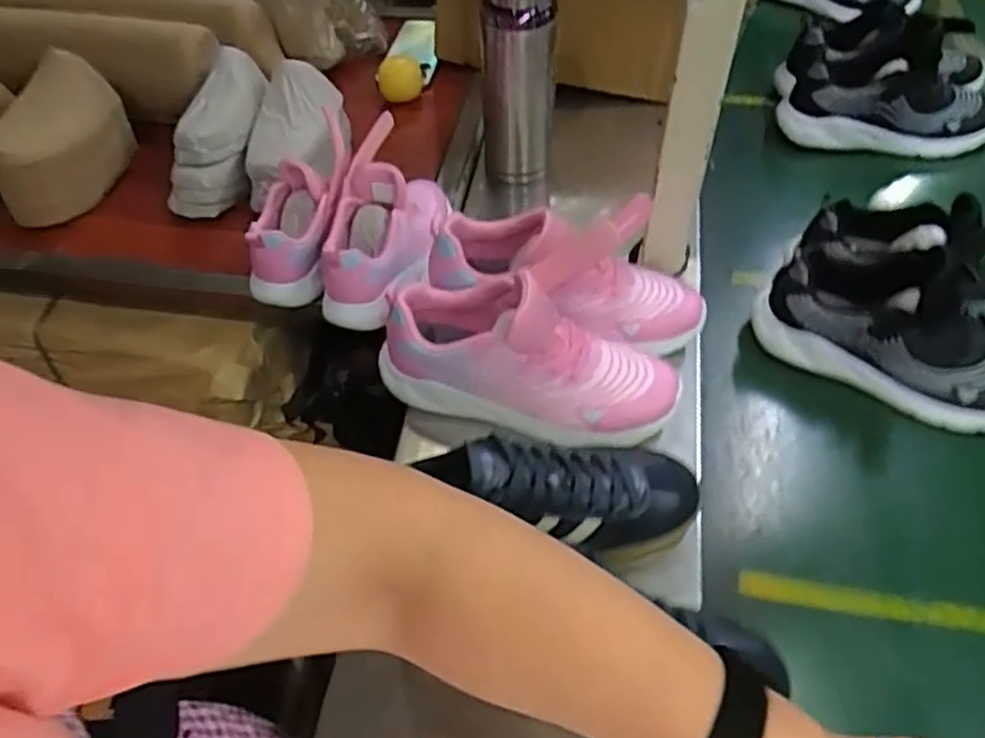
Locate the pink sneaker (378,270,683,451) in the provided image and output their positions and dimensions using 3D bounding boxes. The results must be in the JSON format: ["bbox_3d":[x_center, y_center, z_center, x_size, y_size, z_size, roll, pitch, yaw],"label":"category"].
[{"bbox_3d":[0.027,-0.011,0.616,0.262,0.116,0.086,12,56,13],"label":"pink sneaker"}]

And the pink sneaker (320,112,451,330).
[{"bbox_3d":[-0.106,-0.138,0.667,0.107,0.115,0.175,0,54,4],"label":"pink sneaker"}]

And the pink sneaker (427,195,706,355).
[{"bbox_3d":[0.067,-0.101,0.639,0.248,0.159,0.107,-2,54,3],"label":"pink sneaker"}]

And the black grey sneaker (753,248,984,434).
[{"bbox_3d":[0.386,-0.045,0.662,0.261,0.123,0.108,18,57,17],"label":"black grey sneaker"}]

